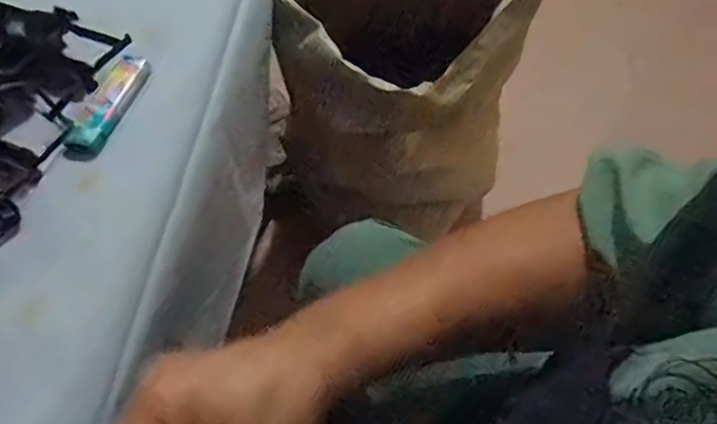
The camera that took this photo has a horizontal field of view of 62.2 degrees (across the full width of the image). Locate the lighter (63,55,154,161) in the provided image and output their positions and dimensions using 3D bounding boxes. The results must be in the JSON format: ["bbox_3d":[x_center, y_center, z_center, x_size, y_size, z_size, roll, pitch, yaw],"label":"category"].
[{"bbox_3d":[-0.165,-0.070,0.393,0.025,0.015,0.084,19,59,11],"label":"lighter"}]

